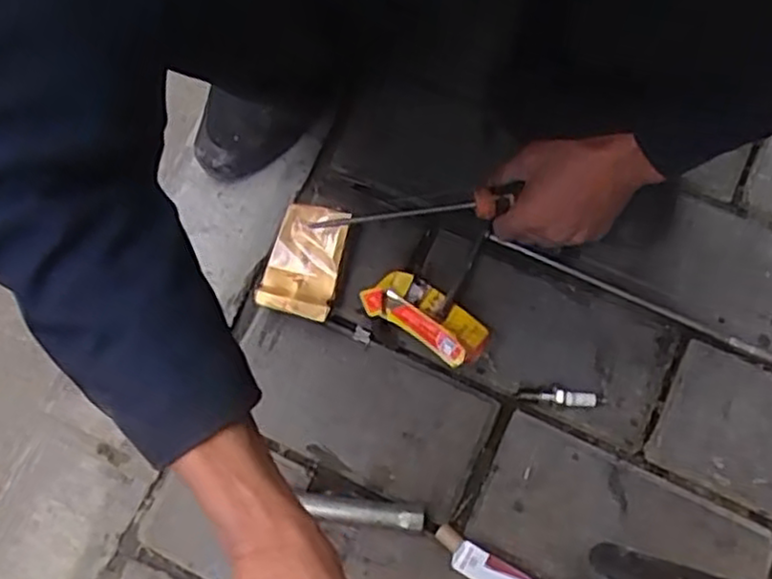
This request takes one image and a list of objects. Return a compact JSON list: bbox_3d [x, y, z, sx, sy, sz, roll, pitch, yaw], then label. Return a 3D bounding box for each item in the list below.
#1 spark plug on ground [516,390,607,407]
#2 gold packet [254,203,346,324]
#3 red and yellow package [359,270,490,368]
[{"bbox_3d":[0.153,0.094,0.625,0.075,0.014,0.014,3,75,2],"label":"spark plug on ground"},{"bbox_3d":[-0.074,-0.027,0.658,0.066,0.027,0.105,14,75,4],"label":"gold packet"},{"bbox_3d":[0.036,0.023,0.634,0.109,0.052,0.056,33,78,9],"label":"red and yellow package"}]

